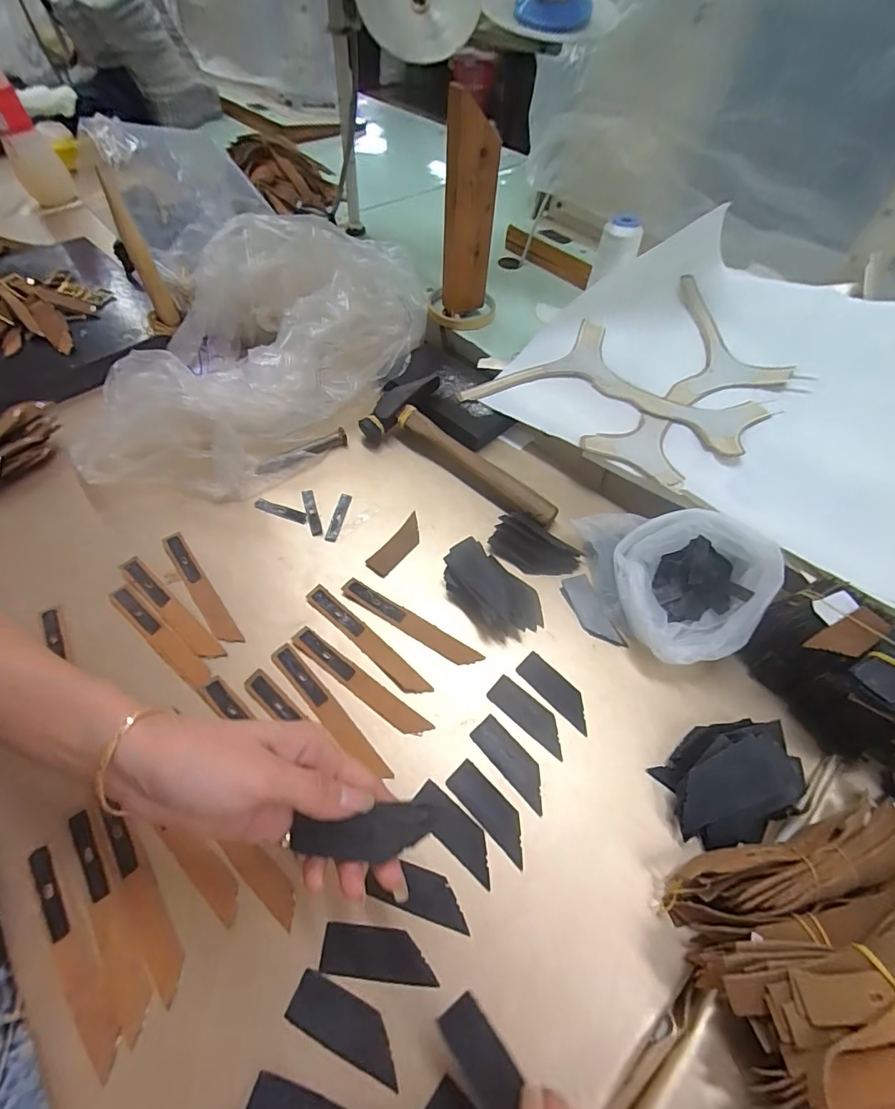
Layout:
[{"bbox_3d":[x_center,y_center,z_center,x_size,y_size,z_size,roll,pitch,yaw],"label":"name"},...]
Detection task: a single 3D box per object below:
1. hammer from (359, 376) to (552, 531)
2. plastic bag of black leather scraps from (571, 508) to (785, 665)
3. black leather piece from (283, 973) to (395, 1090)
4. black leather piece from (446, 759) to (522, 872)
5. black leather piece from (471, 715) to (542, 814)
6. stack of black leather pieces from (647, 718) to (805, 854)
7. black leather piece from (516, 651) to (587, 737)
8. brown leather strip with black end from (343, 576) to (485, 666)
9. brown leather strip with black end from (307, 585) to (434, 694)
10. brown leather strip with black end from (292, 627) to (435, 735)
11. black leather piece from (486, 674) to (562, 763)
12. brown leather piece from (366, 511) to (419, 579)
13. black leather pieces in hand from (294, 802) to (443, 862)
[{"bbox_3d":[0.022,-0.110,0.467,0.221,0.044,0.083,31,61,18],"label":"hammer"},{"bbox_3d":[0.180,0.012,0.365,0.108,0.081,0.135,-5,56,-4],"label":"plastic bag of black leather scraps"},{"bbox_3d":[-0.053,0.247,0.246,0.063,0.004,0.022,21,58,13],"label":"black leather piece"},{"bbox_3d":[0.028,0.164,0.303,0.023,0.004,0.063,-39,65,-24],"label":"black leather piece"},{"bbox_3d":[0.044,0.141,0.320,0.022,0.004,0.064,-36,64,-23],"label":"black leather piece"},{"bbox_3d":[0.182,0.144,0.300,0.082,0.034,0.064,-13,57,-10],"label":"stack of black leather pieces"},{"bbox_3d":[0.080,0.101,0.348,0.063,0.004,0.025,39,64,22],"label":"black leather piece"},{"bbox_3d":[-0.030,0.054,0.374,0.124,0.004,0.016,28,60,17],"label":"brown leather strip with black end"},{"bbox_3d":[-0.064,0.065,0.365,0.124,0.004,0.017,37,63,21],"label":"brown leather strip with black end"},{"bbox_3d":[-0.067,0.094,0.347,0.122,0.004,0.019,32,61,19],"label":"brown leather strip with black end"},{"bbox_3d":[0.059,0.115,0.337,0.064,0.004,0.023,37,63,21],"label":"black leather piece"},{"bbox_3d":[-0.043,-0.008,0.413,0.023,0.004,0.066,32,61,19],"label":"brown leather piece"},{"bbox_3d":[-0.041,0.146,0.245,0.080,0.006,0.024,-11,89,2],"label":"black leather pieces in hand"}]

